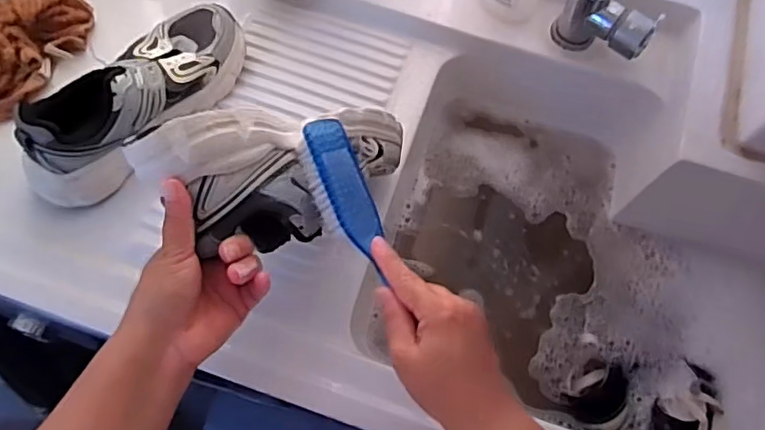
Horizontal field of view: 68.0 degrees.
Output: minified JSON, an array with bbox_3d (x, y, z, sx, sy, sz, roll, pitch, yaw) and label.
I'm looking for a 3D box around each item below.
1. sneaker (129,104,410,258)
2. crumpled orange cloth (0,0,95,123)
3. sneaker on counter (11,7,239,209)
[{"bbox_3d":[-0.071,-0.025,0.462,0.245,0.101,0.086,-12,64,-47],"label":"sneaker"},{"bbox_3d":[-0.376,-0.178,0.580,0.142,0.043,0.140,-18,71,-8],"label":"crumpled orange cloth"},{"bbox_3d":[-0.237,-0.118,0.545,0.090,0.100,0.242,39,73,12],"label":"sneaker on counter"}]

